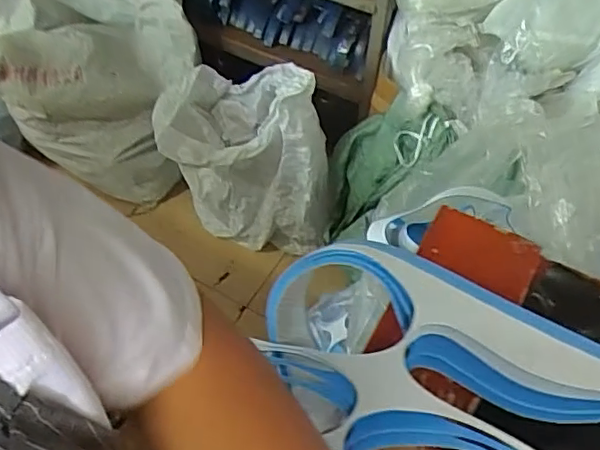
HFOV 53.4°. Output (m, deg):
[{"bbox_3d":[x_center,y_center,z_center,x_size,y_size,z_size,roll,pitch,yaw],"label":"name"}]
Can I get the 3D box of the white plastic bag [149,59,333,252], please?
[{"bbox_3d":[-0.148,-0.170,1.504,0.422,0.542,0.229,31,62,21],"label":"white plastic bag"}]

